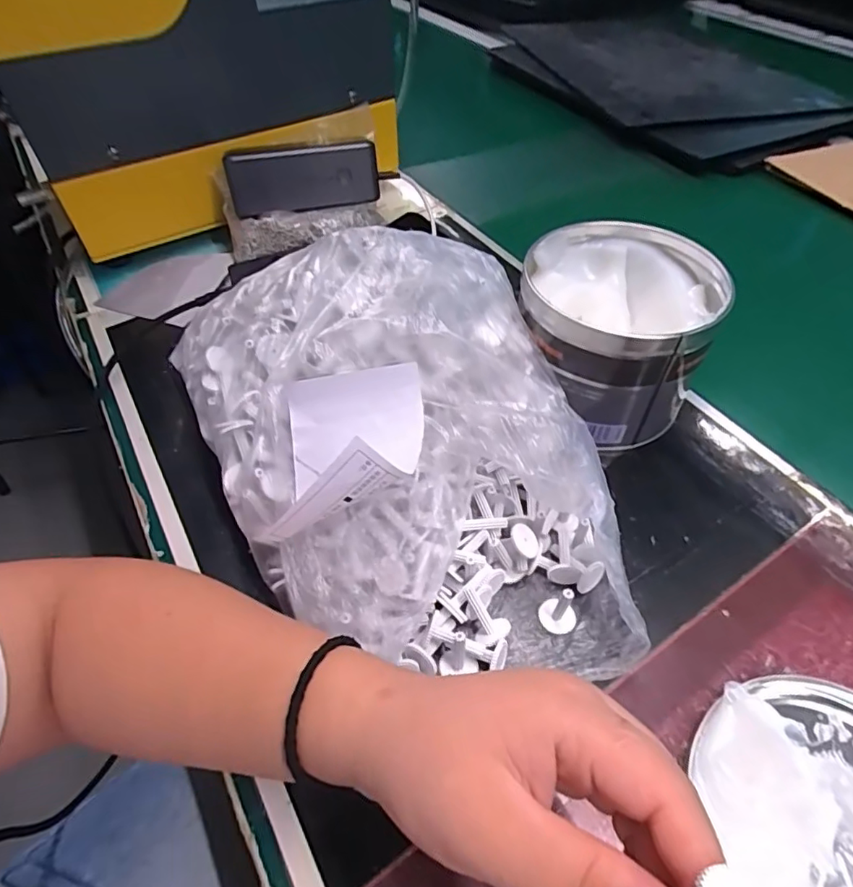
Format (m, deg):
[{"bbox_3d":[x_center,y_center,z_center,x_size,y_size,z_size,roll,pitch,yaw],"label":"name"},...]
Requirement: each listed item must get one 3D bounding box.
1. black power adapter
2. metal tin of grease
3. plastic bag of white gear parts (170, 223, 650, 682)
[{"bbox_3d":[-0.107,-0.236,0.476,0.127,0.052,0.032,-14,35,-9],"label":"black power adapter"},{"bbox_3d":[0.127,-0.073,0.382,0.121,0.102,0.124,0,50,0],"label":"metal tin of grease"},{"bbox_3d":[-0.019,0.002,0.305,0.216,0.116,0.271,-14,52,-12],"label":"plastic bag of white gear parts"}]

